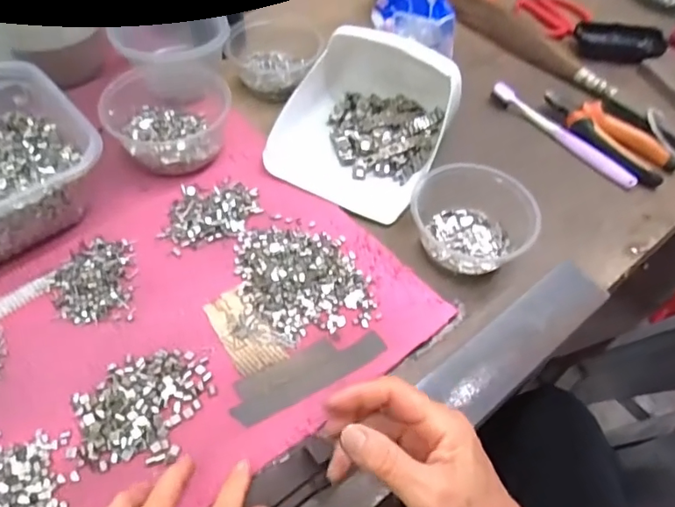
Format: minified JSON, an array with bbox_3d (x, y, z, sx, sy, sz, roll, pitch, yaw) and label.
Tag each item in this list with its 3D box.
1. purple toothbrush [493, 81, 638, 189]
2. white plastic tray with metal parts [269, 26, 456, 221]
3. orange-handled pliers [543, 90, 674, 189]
[{"bbox_3d":[0.245,-0.132,0.582,0.019,0.012,0.184,-31,61,-24],"label":"purple toothbrush"},{"bbox_3d":[0.034,-0.143,0.526,0.153,0.076,0.189,23,56,12],"label":"white plastic tray with metal parts"},{"bbox_3d":[0.293,-0.133,0.580,0.059,0.020,0.151,-30,60,-23],"label":"orange-handled pliers"}]

